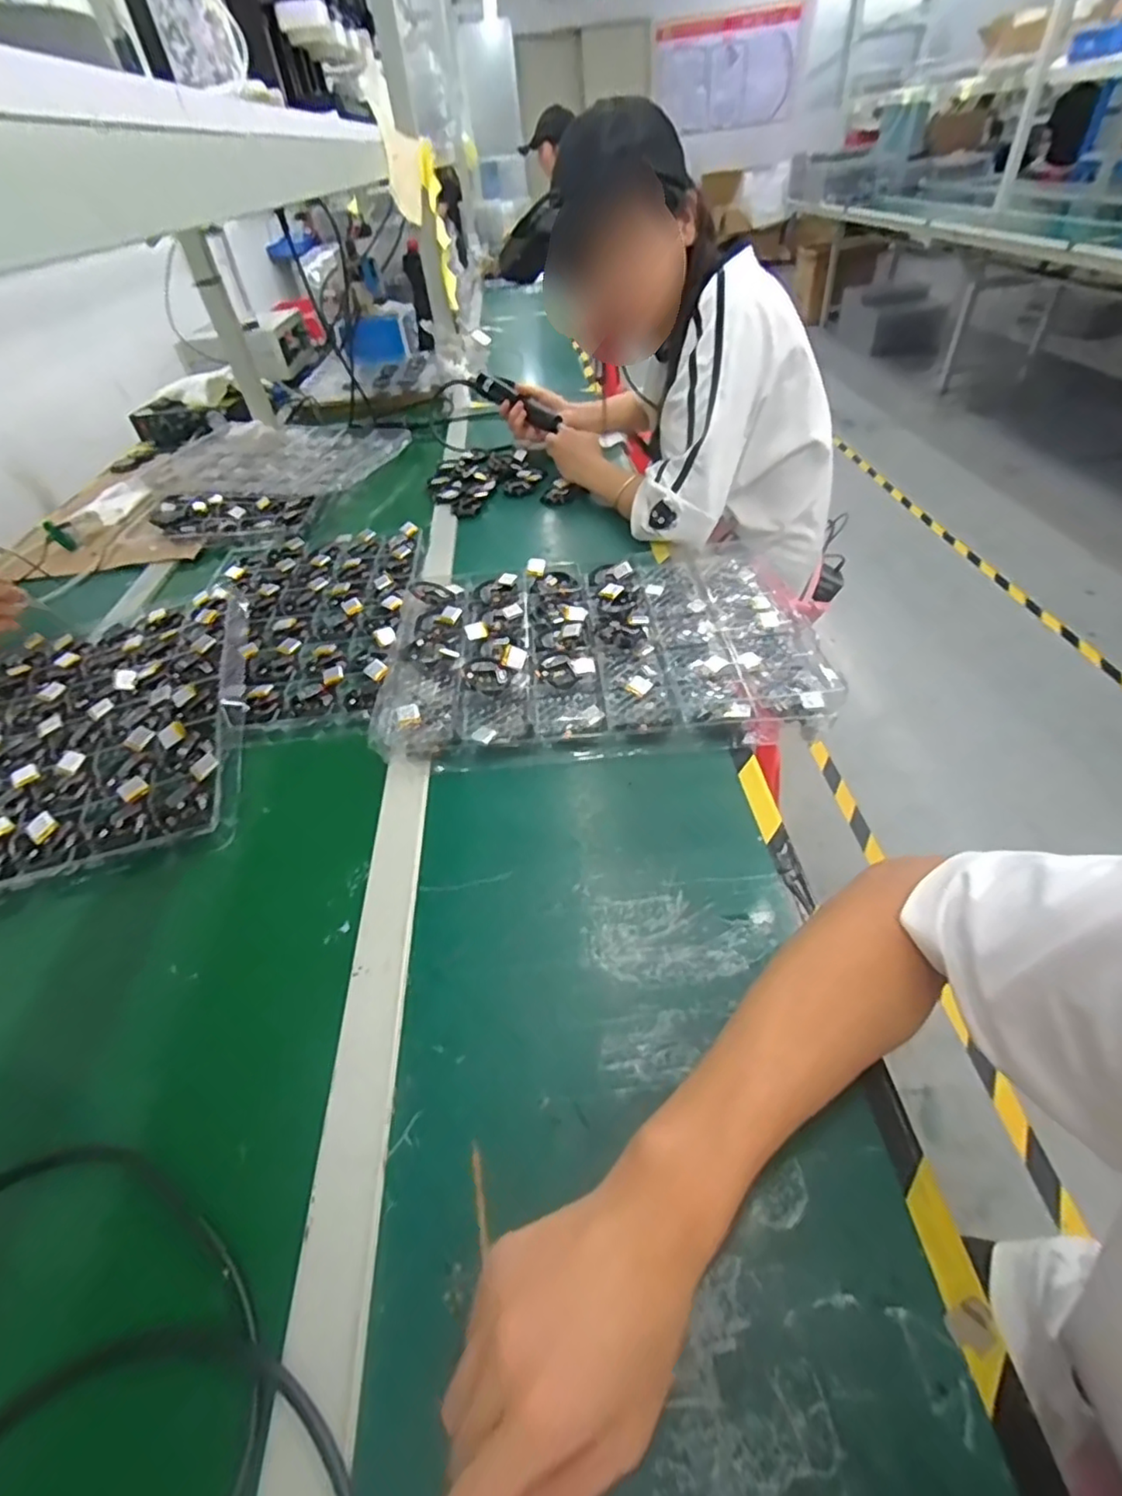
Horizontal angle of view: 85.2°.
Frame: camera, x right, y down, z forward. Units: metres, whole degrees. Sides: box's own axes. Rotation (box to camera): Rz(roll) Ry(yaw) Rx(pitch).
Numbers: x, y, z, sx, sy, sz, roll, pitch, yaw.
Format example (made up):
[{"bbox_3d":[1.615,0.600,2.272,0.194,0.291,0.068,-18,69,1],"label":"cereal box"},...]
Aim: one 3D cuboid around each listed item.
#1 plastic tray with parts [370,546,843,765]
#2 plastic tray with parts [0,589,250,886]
[{"bbox_3d":[0.042,-0.115,0.668,0.444,0.035,0.317,-4,45,2],"label":"plastic tray with parts"},{"bbox_3d":[-0.503,-0.033,0.648,0.304,0.028,0.411,-14,46,-9],"label":"plastic tray with parts"}]

